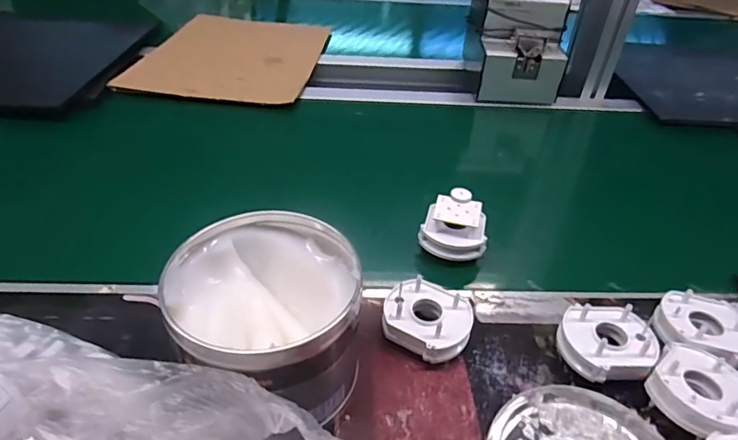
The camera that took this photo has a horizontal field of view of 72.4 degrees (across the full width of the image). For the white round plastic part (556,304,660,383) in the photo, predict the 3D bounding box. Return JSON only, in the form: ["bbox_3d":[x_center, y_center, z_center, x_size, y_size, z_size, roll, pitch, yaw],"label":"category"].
[{"bbox_3d":[0.190,0.101,0.400,0.072,0.033,0.061,4,39,-1],"label":"white round plastic part"}]

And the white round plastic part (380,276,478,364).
[{"bbox_3d":[0.046,0.084,0.410,0.069,0.035,0.059,20,41,19],"label":"white round plastic part"}]

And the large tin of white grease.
[{"bbox_3d":[-0.072,0.072,0.356,0.128,0.103,0.126,2,39,-2],"label":"large tin of white grease"}]

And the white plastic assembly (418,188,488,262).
[{"bbox_3d":[0.088,0.005,0.500,0.062,0.042,0.056,17,40,16],"label":"white plastic assembly"}]

